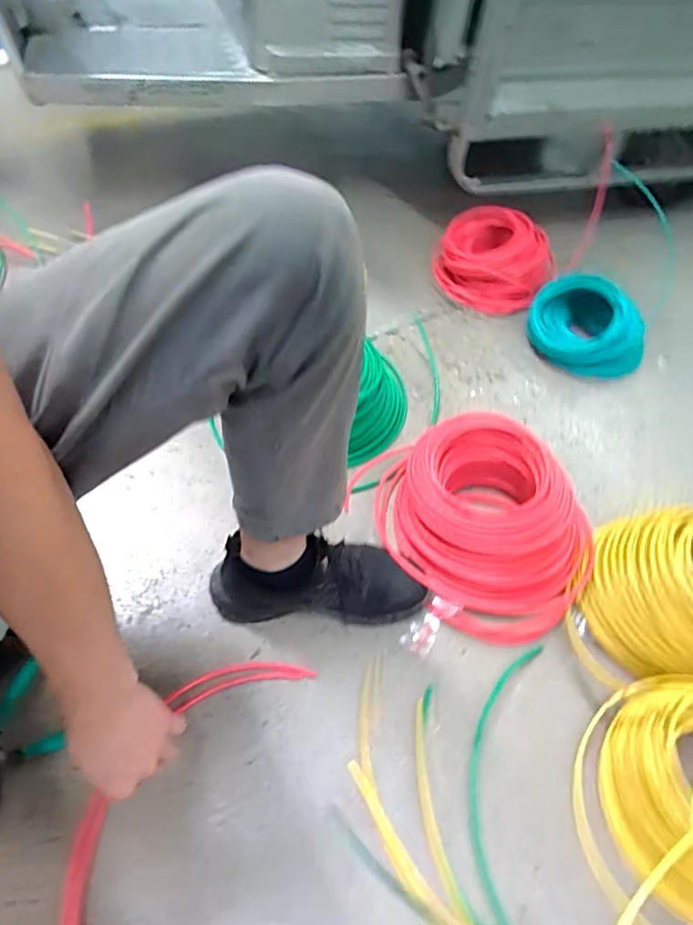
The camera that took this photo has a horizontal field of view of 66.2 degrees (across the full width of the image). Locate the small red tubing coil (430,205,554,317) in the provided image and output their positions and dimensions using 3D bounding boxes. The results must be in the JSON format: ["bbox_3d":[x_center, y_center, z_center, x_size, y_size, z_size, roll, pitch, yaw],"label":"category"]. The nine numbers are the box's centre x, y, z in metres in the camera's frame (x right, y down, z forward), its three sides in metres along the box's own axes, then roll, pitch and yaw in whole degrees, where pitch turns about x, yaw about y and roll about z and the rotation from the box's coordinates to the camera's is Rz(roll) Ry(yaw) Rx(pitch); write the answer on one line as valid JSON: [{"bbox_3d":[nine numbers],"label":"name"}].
[{"bbox_3d":[0.314,-0.426,1.125,0.248,0.123,0.209,10,53,3],"label":"small red tubing coil"}]

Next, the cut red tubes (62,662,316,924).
[{"bbox_3d":[-0.146,0.407,0.519,0.253,0.029,0.402,-4,54,-7],"label":"cut red tubes"}]

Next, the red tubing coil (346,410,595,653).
[{"bbox_3d":[0.186,0.076,0.736,0.254,0.122,0.314,-25,59,-21],"label":"red tubing coil"}]

